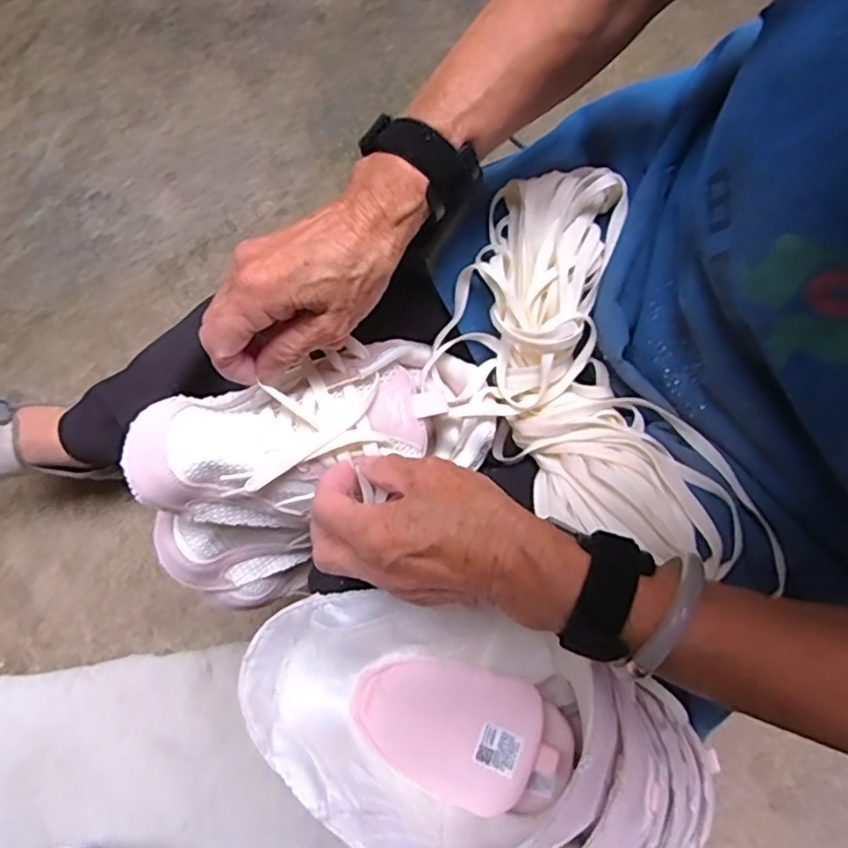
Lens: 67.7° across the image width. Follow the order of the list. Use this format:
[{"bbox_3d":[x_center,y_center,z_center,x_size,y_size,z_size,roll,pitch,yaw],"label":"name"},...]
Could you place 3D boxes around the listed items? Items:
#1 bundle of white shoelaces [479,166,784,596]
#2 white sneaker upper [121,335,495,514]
[{"bbox_3d":[0.098,-0.032,0.402,0.122,0.051,0.257,-19,83,-5],"label":"bundle of white shoelaces"},{"bbox_3d":[-0.069,-0.001,0.400,0.222,0.058,0.078,-12,78,-13],"label":"white sneaker upper"}]

